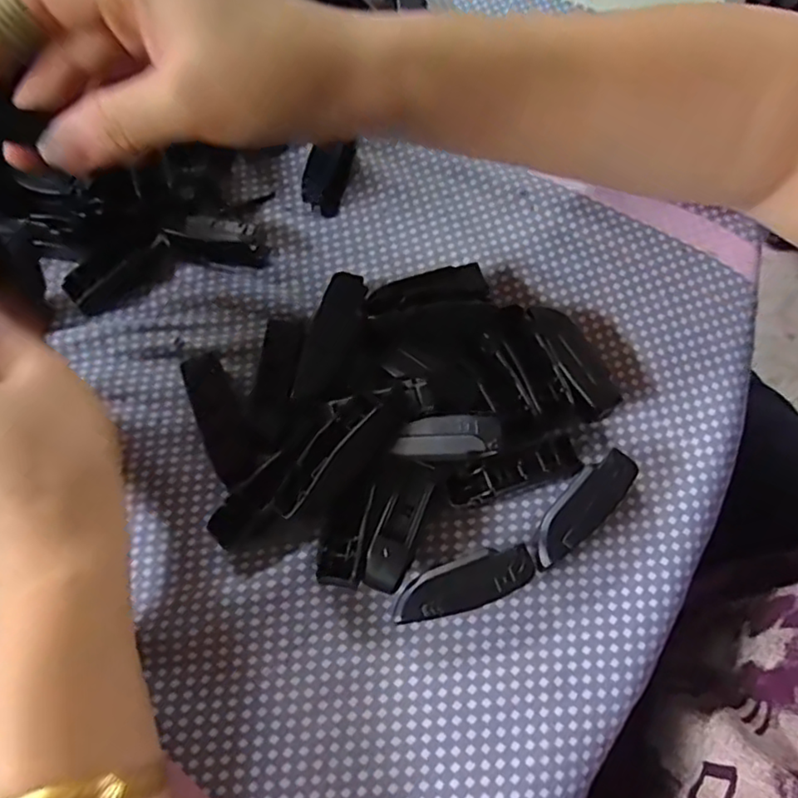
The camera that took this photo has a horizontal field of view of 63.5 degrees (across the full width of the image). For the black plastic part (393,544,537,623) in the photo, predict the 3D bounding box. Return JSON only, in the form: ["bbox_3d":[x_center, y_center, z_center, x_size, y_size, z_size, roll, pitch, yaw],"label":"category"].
[{"bbox_3d":[0.024,0.071,0.245,0.054,0.016,0.018,-18,69,-6],"label":"black plastic part"}]

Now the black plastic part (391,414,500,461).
[{"bbox_3d":[0.019,0.015,0.251,0.043,0.009,0.014,-9,67,18],"label":"black plastic part"}]

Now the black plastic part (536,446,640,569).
[{"bbox_3d":[0.071,0.044,0.254,0.018,0.016,0.054,41,74,15],"label":"black plastic part"}]

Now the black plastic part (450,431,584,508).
[{"bbox_3d":[0.048,0.030,0.261,0.057,0.014,0.020,-21,69,-7],"label":"black plastic part"}]

